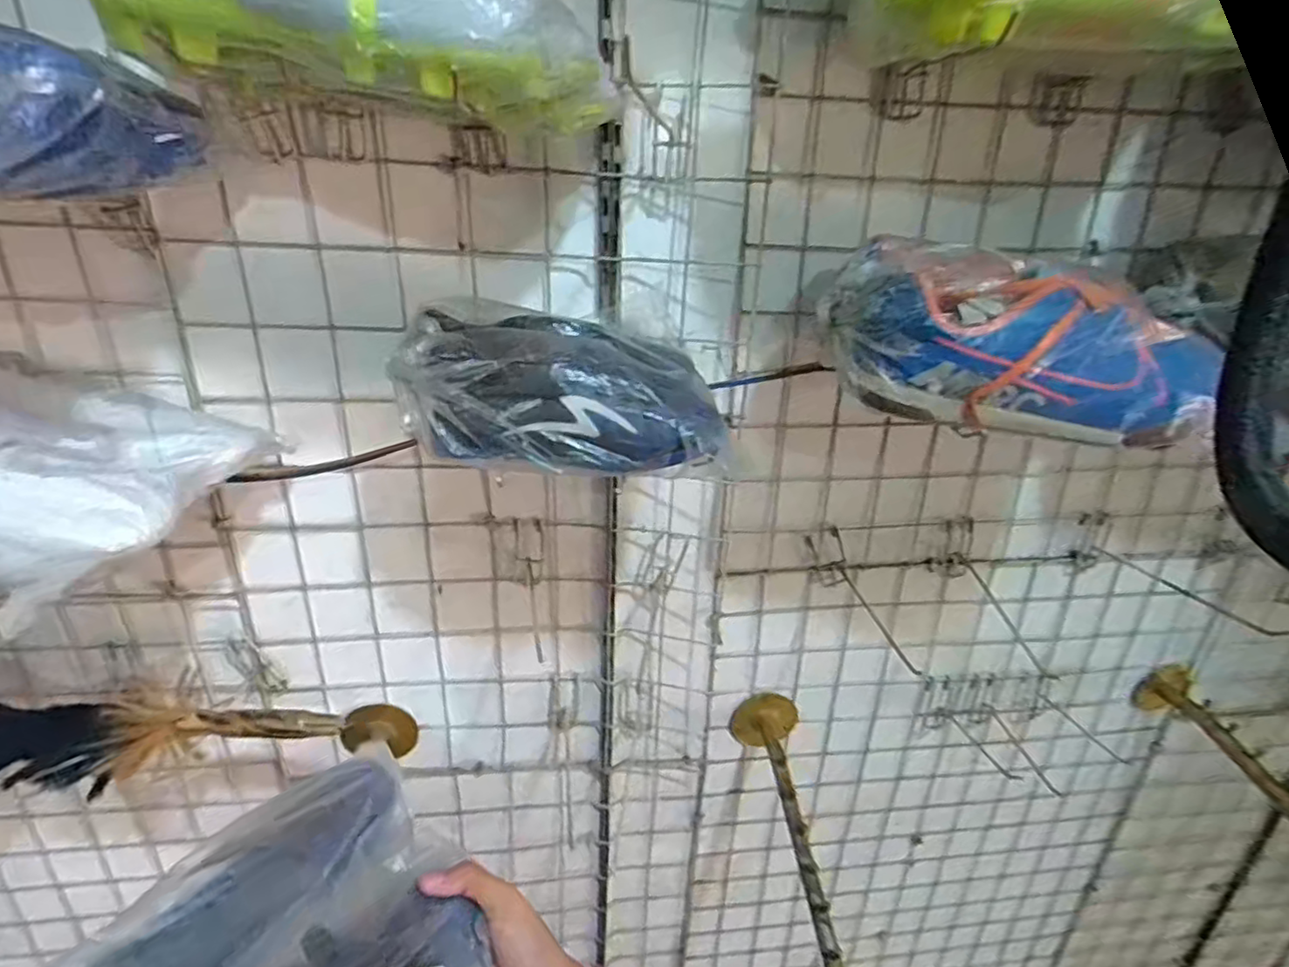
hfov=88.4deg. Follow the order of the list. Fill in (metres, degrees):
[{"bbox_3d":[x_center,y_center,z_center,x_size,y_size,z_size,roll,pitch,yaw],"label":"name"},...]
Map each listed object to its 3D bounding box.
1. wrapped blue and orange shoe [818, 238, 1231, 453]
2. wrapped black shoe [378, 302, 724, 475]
[{"bbox_3d":[0.230,-0.088,0.414,0.224,0.104,0.073,11,26,19],"label":"wrapped blue and orange shoe"},{"bbox_3d":[-0.054,-0.065,0.439,0.215,0.079,0.101,4,25,4],"label":"wrapped black shoe"}]

